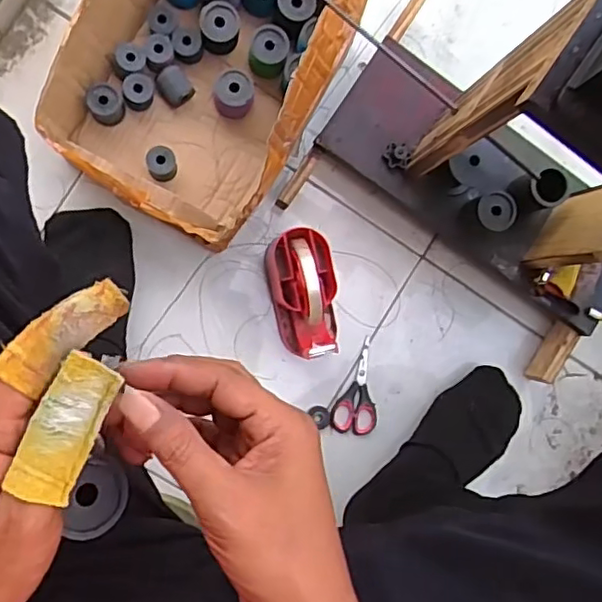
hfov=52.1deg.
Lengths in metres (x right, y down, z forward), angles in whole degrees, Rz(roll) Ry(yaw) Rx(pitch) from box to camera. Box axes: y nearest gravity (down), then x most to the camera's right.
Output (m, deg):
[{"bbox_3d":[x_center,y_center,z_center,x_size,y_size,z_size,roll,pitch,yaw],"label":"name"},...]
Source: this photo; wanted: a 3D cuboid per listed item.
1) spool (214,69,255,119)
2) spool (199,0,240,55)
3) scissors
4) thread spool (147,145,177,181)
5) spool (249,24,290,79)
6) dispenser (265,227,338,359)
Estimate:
[{"bbox_3d":[-0.079,-0.240,0.719,0.044,0.056,0.042,0,91,-9],"label":"spool"},{"bbox_3d":[-0.094,-0.315,0.713,0.043,0.051,0.040,0,91,-9],"label":"spool"},{"bbox_3d":[0.069,0.106,0.767,0.056,0.007,0.120,3,90,-9],"label":"scissors"},{"bbox_3d":[-0.160,-0.156,0.712,0.032,0.045,0.036,-19,93,-8],"label":"thread spool"},{"bbox_3d":[-0.037,-0.290,0.715,0.043,0.044,0.043,17,88,-8],"label":"spool"},{"bbox_3d":[0.005,-0.010,0.708,0.073,0.106,0.145,-17,93,-8],"label":"dispenser"}]

